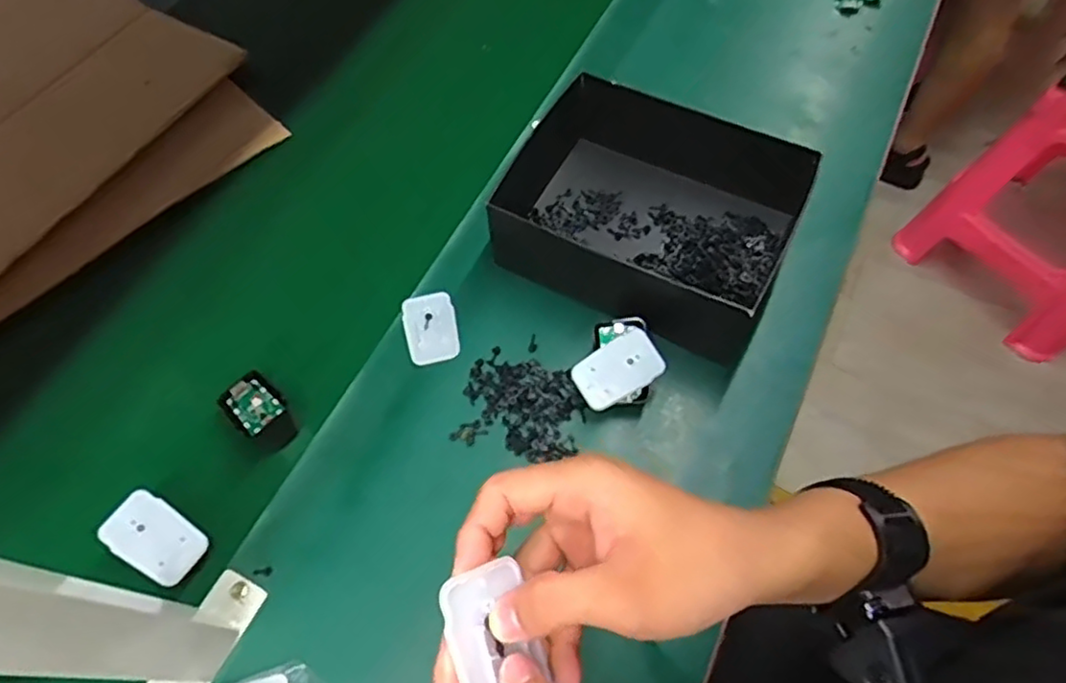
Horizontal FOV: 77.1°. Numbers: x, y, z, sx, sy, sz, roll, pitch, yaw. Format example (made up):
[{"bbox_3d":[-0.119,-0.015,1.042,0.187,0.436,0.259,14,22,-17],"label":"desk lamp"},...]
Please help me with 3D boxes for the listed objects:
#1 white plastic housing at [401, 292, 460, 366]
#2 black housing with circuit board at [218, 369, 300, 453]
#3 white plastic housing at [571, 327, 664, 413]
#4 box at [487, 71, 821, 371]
[{"bbox_3d":[-0.089,-0.012,0.586,0.044,0.006,0.067,-14,62,-7],"label":"white plastic housing"},{"bbox_3d":[-0.224,0.058,0.553,0.066,0.032,0.041,30,67,35],"label":"black housing with circuit board"},{"bbox_3d":[0.067,0.022,0.534,0.069,0.005,0.045,-29,74,1],"label":"white plastic housing"},{"bbox_3d":[0.092,-0.121,0.599,0.265,0.083,0.187,27,65,14],"label":"box"}]

